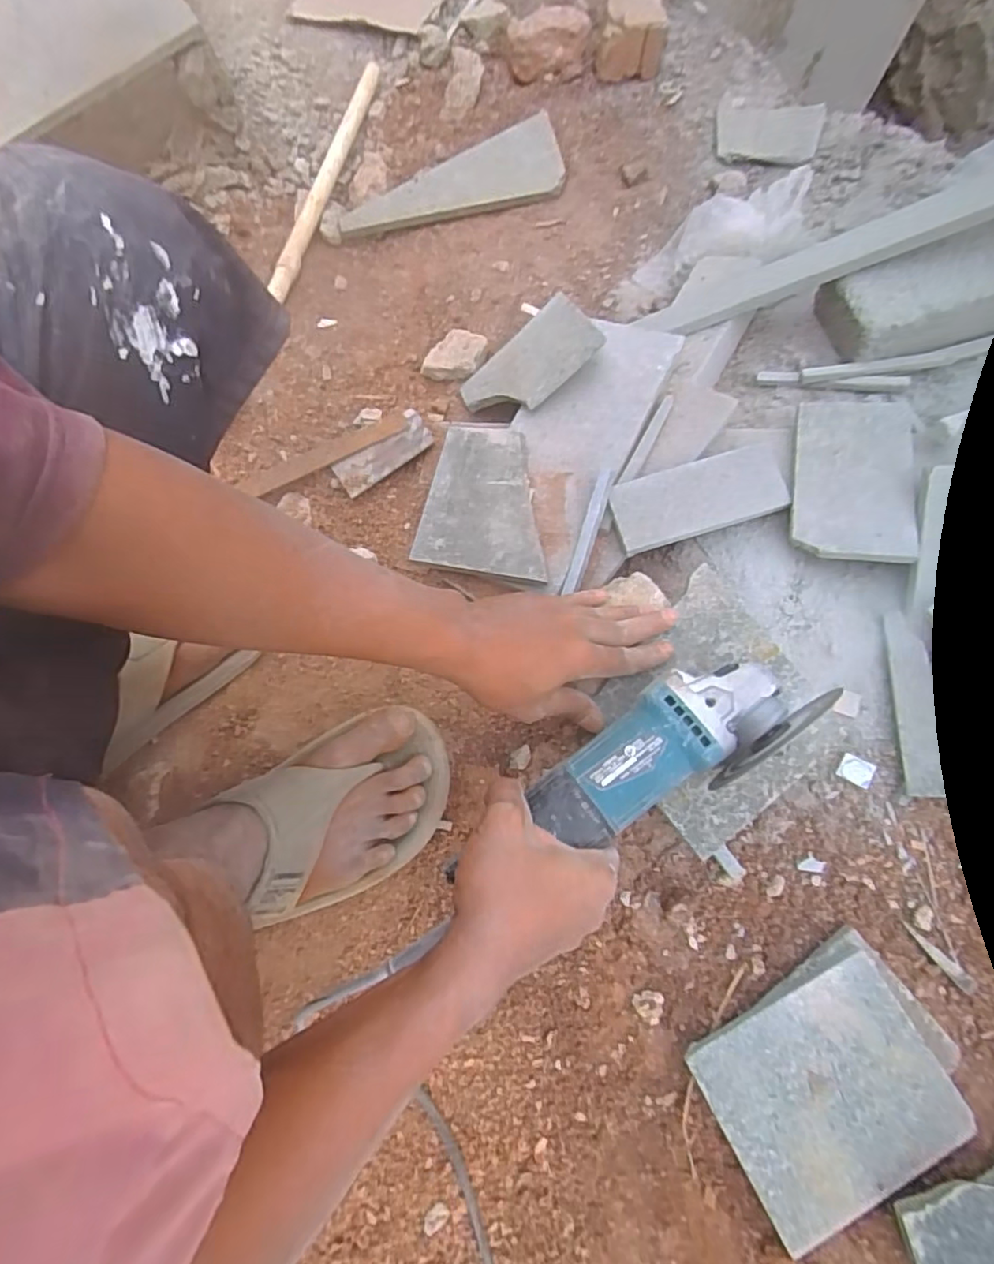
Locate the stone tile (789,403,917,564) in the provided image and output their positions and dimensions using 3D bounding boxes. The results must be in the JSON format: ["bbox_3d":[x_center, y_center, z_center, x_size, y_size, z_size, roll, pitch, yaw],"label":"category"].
[{"bbox_3d":[0.310,-0.135,0.528,0.094,0.011,0.149,7,74,14],"label":"stone tile"}]

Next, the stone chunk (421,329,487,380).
[{"bbox_3d":[-0.049,-0.321,0.701,0.059,0.021,0.060,14,73,7],"label":"stone chunk"}]

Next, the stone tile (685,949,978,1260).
[{"bbox_3d":[0.228,0.315,0.416,0.151,0.006,0.123,-27,72,-6],"label":"stone tile"}]

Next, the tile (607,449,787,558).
[{"bbox_3d":[0.181,-0.121,0.547,0.153,0.009,0.066,-17,76,-1],"label":"tile"}]

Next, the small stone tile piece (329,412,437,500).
[{"bbox_3d":[-0.124,-0.192,0.652,0.108,0.010,0.042,-36,97,1],"label":"small stone tile piece"}]

